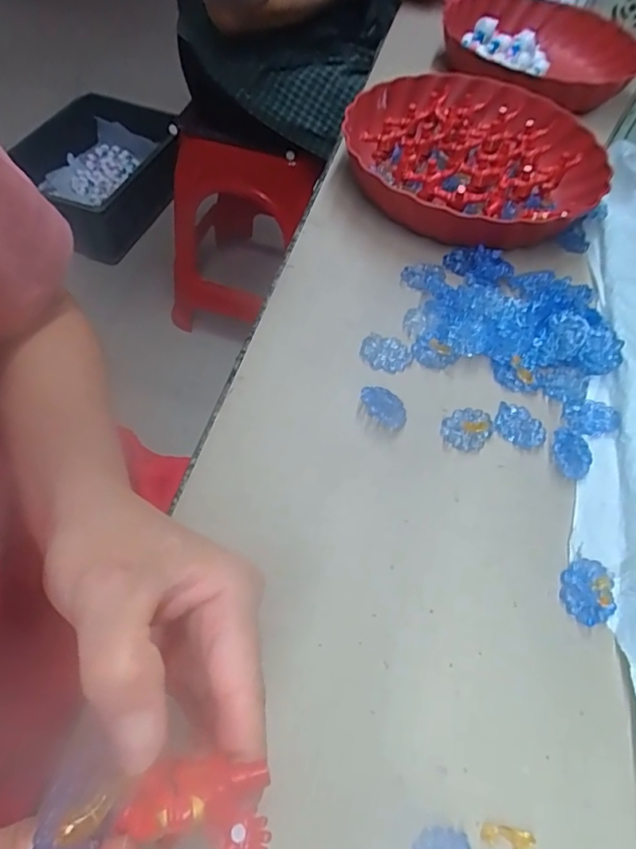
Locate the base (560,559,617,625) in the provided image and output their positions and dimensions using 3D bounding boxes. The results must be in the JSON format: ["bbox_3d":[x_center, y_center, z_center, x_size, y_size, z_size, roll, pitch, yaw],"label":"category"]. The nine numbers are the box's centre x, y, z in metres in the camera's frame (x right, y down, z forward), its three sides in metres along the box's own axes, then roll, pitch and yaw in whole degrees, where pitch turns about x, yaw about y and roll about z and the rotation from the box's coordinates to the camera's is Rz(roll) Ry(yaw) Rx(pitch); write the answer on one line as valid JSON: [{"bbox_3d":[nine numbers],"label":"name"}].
[{"bbox_3d":[0.158,0.097,0.304,0.034,0.006,0.032,3,57,-4],"label":"base"}]

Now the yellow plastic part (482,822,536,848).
[{"bbox_3d":[0.087,0.190,0.238,0.023,0.004,0.011,13,57,3],"label":"yellow plastic part"}]

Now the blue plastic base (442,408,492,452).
[{"bbox_3d":[0.103,0.002,0.359,0.030,0.005,0.033,3,57,-4],"label":"blue plastic base"}]

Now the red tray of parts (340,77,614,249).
[{"bbox_3d":[0.144,-0.252,0.506,0.241,0.062,0.225,31,59,14],"label":"red tray of parts"}]

